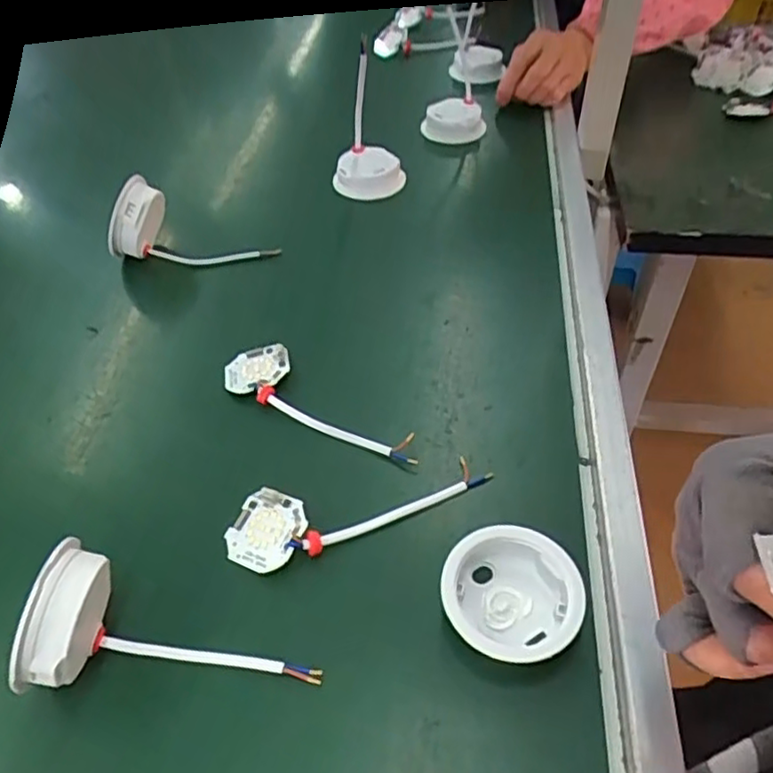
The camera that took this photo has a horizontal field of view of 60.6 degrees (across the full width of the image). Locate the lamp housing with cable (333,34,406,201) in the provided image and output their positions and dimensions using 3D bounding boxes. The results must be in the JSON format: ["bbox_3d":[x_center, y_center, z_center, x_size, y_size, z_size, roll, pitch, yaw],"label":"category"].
[{"bbox_3d":[-0.023,-0.248,0.630,0.065,0.116,0.076,-9,47,-2],"label":"lamp housing with cable"}]

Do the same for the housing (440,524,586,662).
[{"bbox_3d":[0.066,0.112,0.353,0.072,0.024,0.070,-2,46,2],"label":"housing"}]

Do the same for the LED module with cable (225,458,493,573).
[{"bbox_3d":[-0.018,0.069,0.402,0.160,0.016,0.047,-17,47,-13],"label":"LED module with cable"}]

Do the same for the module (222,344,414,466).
[{"bbox_3d":[-0.046,0.008,0.463,0.161,0.014,0.047,23,51,24],"label":"module"}]

